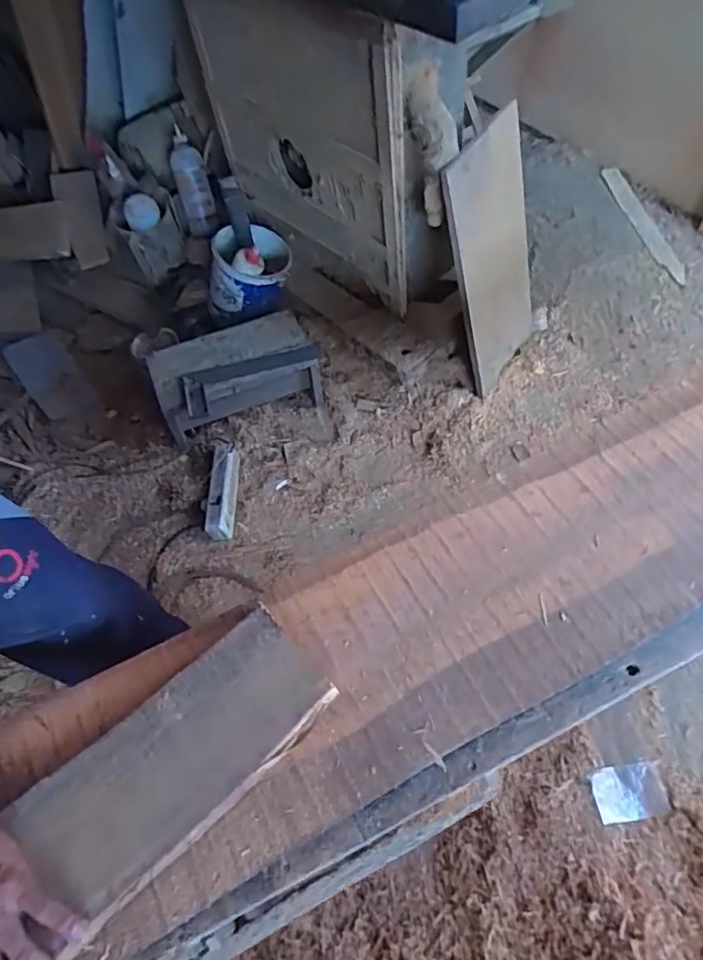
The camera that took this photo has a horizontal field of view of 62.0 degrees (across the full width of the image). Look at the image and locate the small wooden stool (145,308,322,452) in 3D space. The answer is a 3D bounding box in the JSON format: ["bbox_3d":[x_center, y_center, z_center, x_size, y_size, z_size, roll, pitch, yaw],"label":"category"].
[{"bbox_3d":[-0.272,-0.240,1.401,0.367,0.159,0.227,-21,59,-11],"label":"small wooden stool"}]

